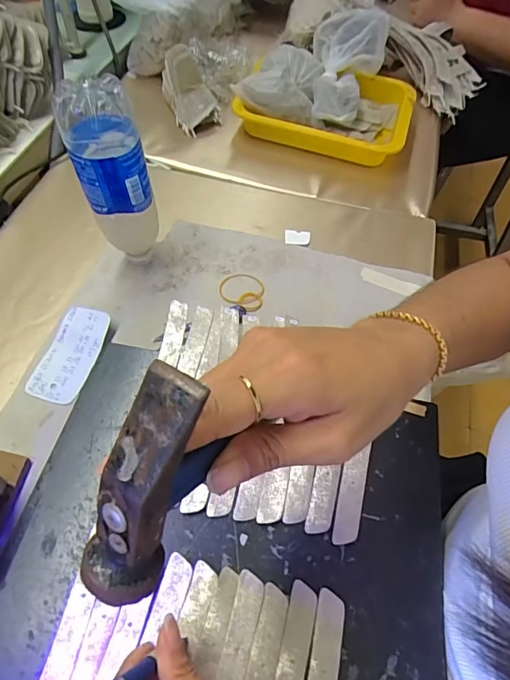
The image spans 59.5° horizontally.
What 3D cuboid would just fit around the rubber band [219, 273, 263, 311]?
[{"bbox_3d":[-0.015,-0.056,0.510,0.050,0.004,0.051,2,57,-3],"label":"rubber band"}]

